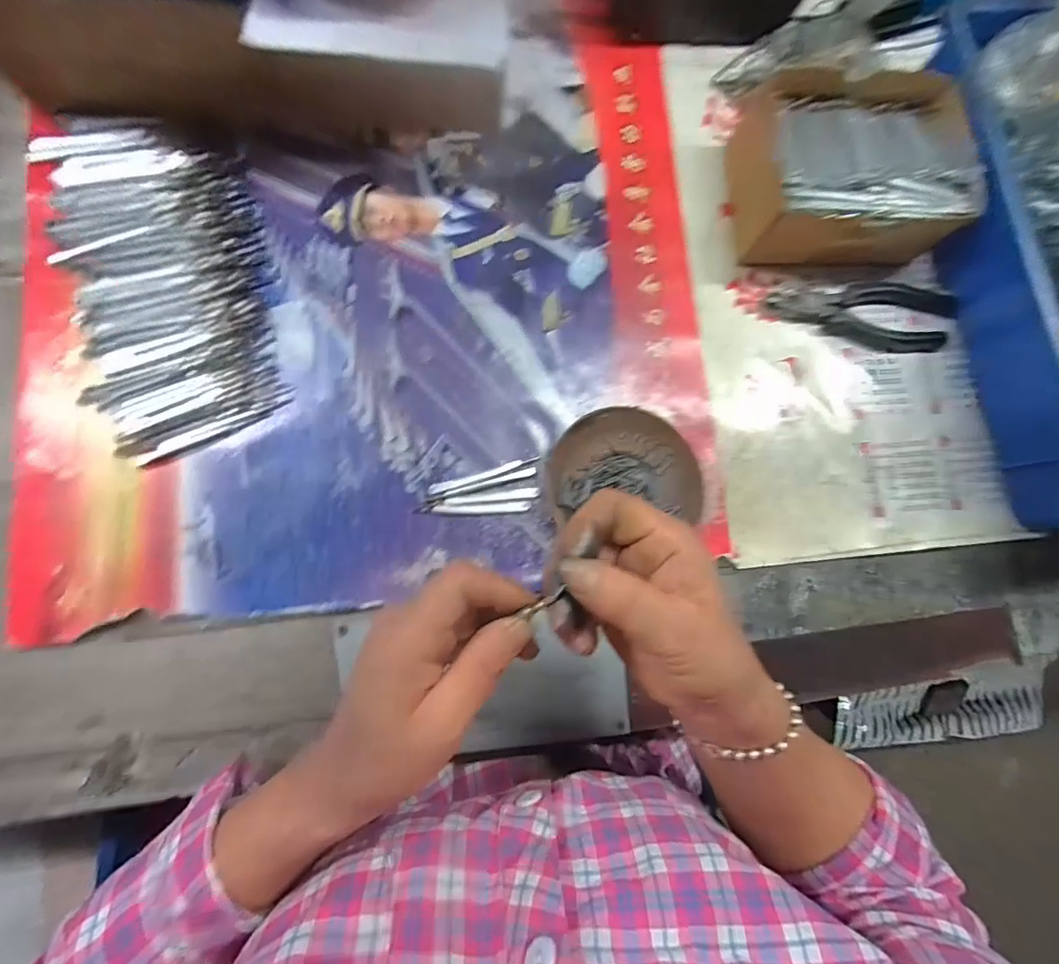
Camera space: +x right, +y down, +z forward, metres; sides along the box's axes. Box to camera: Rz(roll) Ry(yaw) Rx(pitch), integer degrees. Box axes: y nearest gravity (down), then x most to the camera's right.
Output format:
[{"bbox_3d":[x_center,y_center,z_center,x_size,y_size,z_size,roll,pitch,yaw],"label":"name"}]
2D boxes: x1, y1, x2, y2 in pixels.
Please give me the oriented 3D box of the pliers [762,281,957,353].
[{"bbox_3d":[0.280,-0.139,0.426,0.160,0.020,0.051,0,83,-6],"label":"pliers"}]

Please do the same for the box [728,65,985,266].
[{"bbox_3d":[0.252,-0.248,0.407,0.157,0.075,0.137,-5,83,-7],"label":"box"}]

